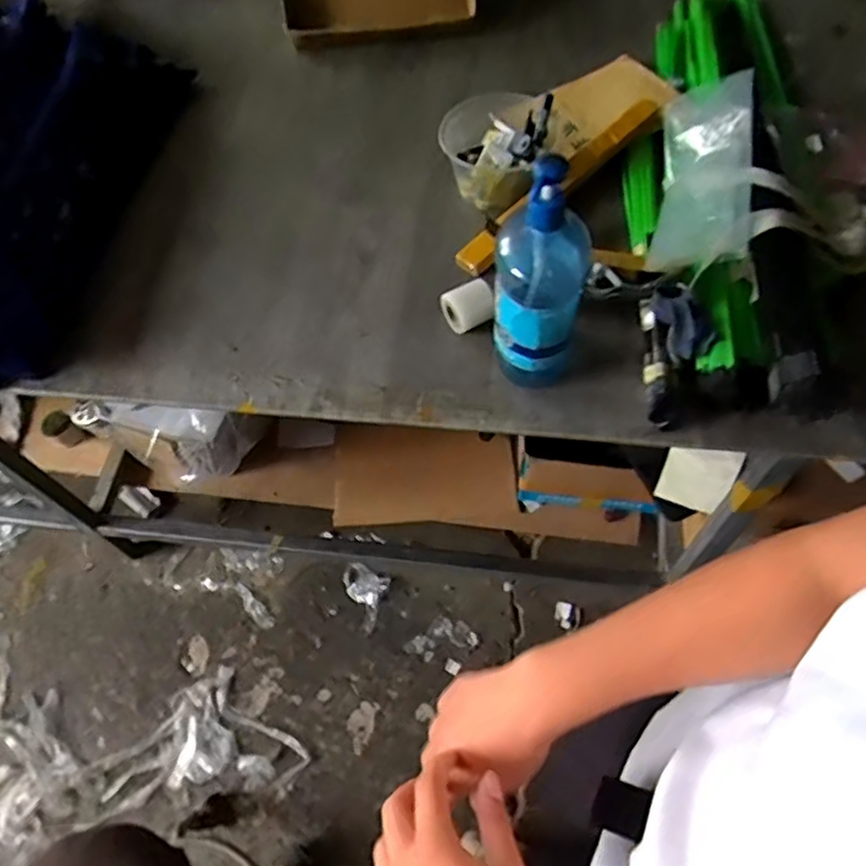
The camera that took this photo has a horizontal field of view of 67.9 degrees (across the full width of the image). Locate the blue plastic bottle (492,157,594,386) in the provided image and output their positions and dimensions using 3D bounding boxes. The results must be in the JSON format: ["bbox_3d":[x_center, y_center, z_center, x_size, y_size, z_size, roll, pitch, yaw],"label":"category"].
[{"bbox_3d":[0.111,-0.165,0.676,0.090,0.247,0.115,8,61,8],"label":"blue plastic bottle"}]

